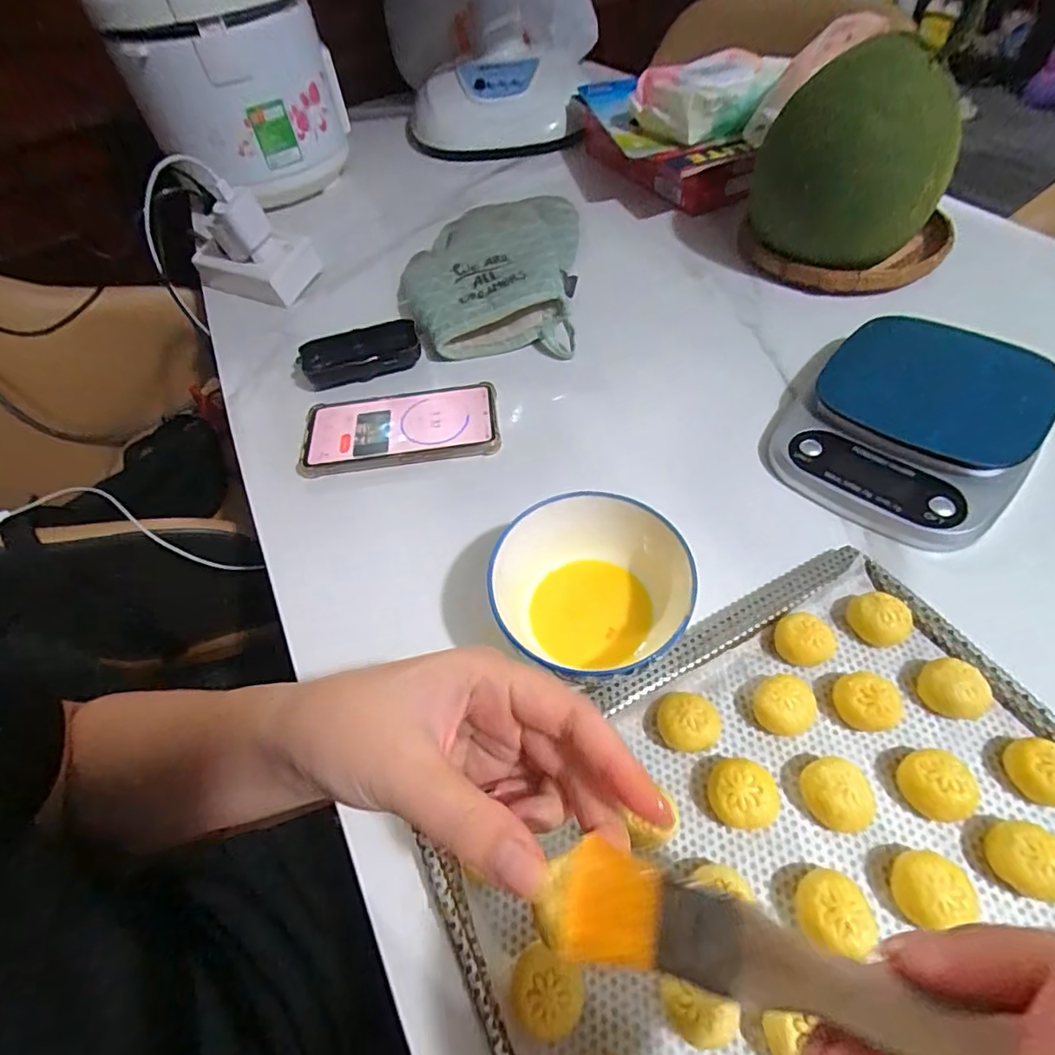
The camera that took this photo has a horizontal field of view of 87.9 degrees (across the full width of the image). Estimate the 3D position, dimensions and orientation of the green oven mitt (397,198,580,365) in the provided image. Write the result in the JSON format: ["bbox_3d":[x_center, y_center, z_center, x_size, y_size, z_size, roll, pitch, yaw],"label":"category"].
[{"bbox_3d":[-0.042,-0.273,0.563,0.181,0.044,0.251,1,54,6],"label":"green oven mitt"}]

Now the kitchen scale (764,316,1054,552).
[{"bbox_3d":[0.278,-0.081,0.399,0.155,0.031,0.187,31,62,25],"label":"kitchen scale"}]

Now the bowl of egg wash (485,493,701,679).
[{"bbox_3d":[0.039,0.033,0.321,0.104,0.048,0.099,-3,54,4],"label":"bowl of egg wash"}]

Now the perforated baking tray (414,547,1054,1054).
[{"bbox_3d":[0.167,0.212,0.205,0.310,0.025,0.389,-27,56,-14],"label":"perforated baking tray"}]

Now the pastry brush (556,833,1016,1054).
[{"bbox_3d":[0.066,0.096,0.110,0.140,0.011,0.025,-7,46,40],"label":"pastry brush"}]

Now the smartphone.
[{"bbox_3d":[-0.106,-0.084,0.454,0.159,0.010,0.084,-11,54,-3],"label":"smartphone"}]

